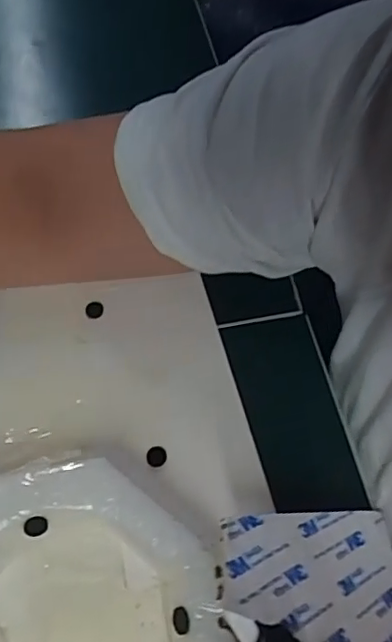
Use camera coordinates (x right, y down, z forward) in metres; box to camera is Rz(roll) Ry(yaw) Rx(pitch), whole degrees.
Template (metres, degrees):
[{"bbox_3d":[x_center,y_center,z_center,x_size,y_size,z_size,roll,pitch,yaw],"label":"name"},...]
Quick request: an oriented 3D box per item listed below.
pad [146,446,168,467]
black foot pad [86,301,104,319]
[{"bbox_3d":[-0.021,0.072,0.307,0.010,0.004,0.010,-5,60,-3],"label":"pad"},{"bbox_3d":[-0.060,-0.007,0.348,0.011,0.004,0.011,-14,61,-8],"label":"black foot pad"}]

